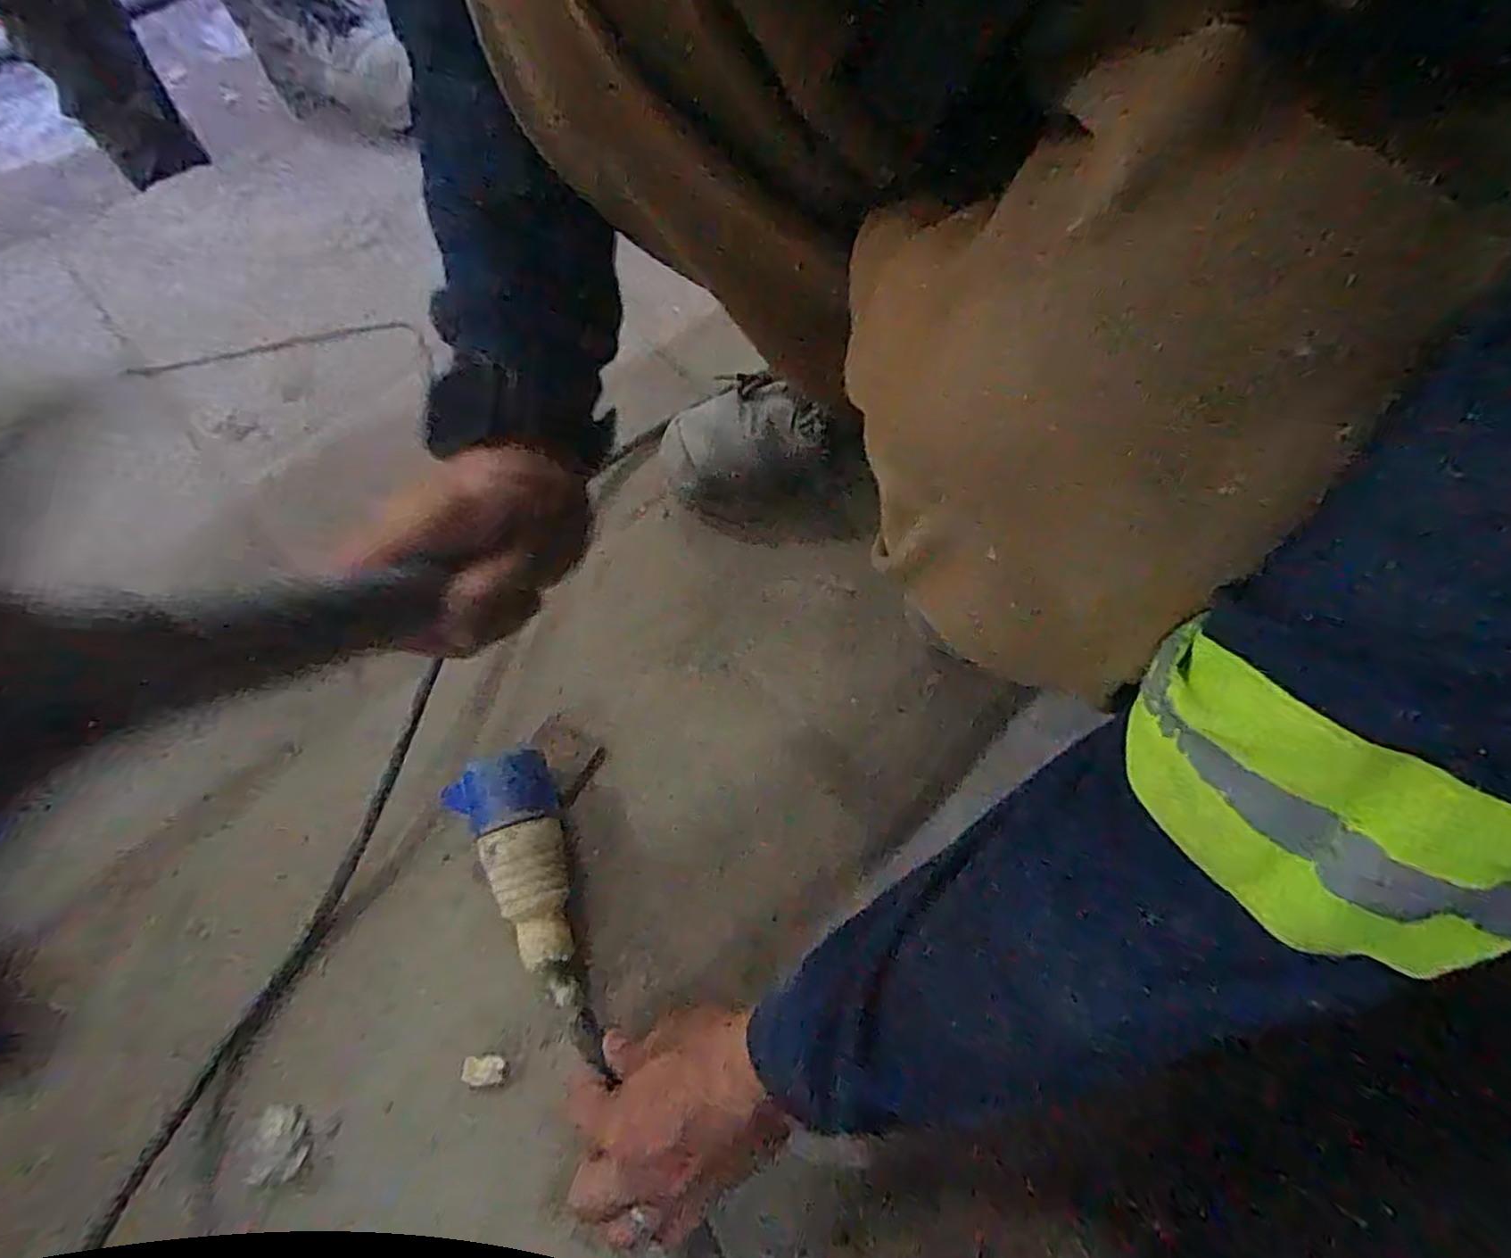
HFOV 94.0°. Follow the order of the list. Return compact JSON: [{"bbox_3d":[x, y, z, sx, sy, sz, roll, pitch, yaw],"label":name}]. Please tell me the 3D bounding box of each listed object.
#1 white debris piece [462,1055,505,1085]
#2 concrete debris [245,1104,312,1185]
[{"bbox_3d":[-0.153,0.250,0.400,0.023,0.012,0.016,-7,66,-6],"label":"white debris piece"},{"bbox_3d":[-0.261,0.282,0.386,0.028,0.005,0.034,-2,66,-4],"label":"concrete debris"}]

